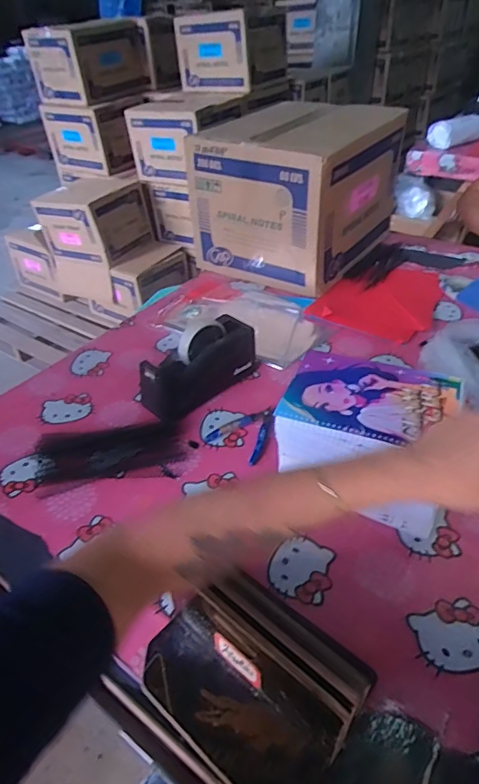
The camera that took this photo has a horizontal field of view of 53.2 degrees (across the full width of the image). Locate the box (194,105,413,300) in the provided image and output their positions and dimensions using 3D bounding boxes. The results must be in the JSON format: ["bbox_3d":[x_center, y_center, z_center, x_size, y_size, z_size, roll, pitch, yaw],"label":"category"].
[{"bbox_3d":[0.130,-0.459,1.095,0.334,0.278,0.381,24,48,27],"label":"box"}]

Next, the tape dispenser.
[{"bbox_3d":[-0.066,-0.046,0.775,0.080,0.104,0.202,31,51,32],"label":"tape dispenser"}]

